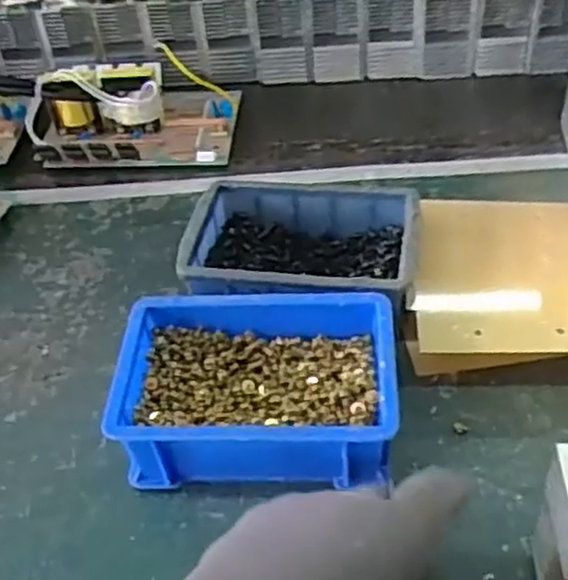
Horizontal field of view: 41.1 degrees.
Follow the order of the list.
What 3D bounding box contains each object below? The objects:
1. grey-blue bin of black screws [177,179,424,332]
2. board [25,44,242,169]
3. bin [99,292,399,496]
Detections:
[{"bbox_3d":[0.013,-0.019,0.489,0.144,0.054,0.103,3,47,10],"label":"grey-blue bin of black screws"},{"bbox_3d":[-0.129,-0.167,0.646,0.169,0.059,0.126,0,46,7],"label":"board"},{"bbox_3d":[-0.013,0.052,0.420,0.144,0.057,0.103,-1,46,7],"label":"bin"}]

